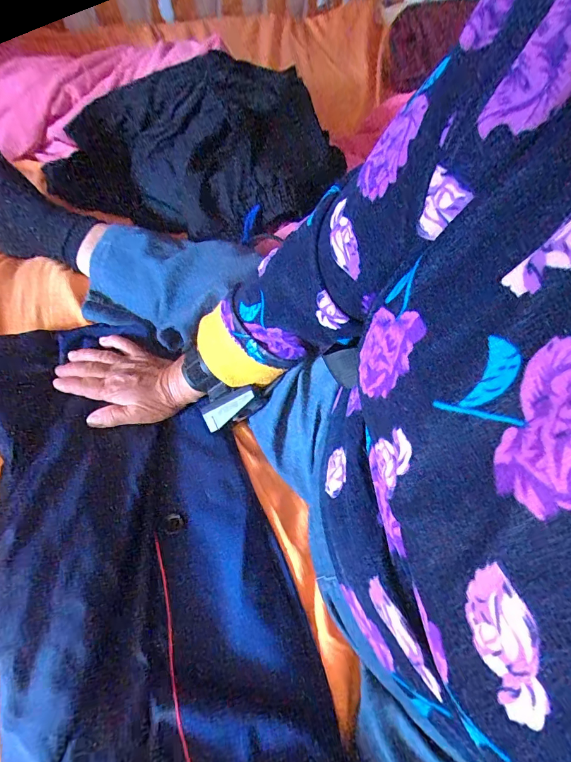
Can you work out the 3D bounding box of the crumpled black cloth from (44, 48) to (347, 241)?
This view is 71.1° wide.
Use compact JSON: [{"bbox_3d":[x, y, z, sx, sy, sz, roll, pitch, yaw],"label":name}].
[{"bbox_3d":[-0.193,-0.406,0.725,0.497,0.241,0.217,-1,53,30],"label":"crumpled black cloth"}]

